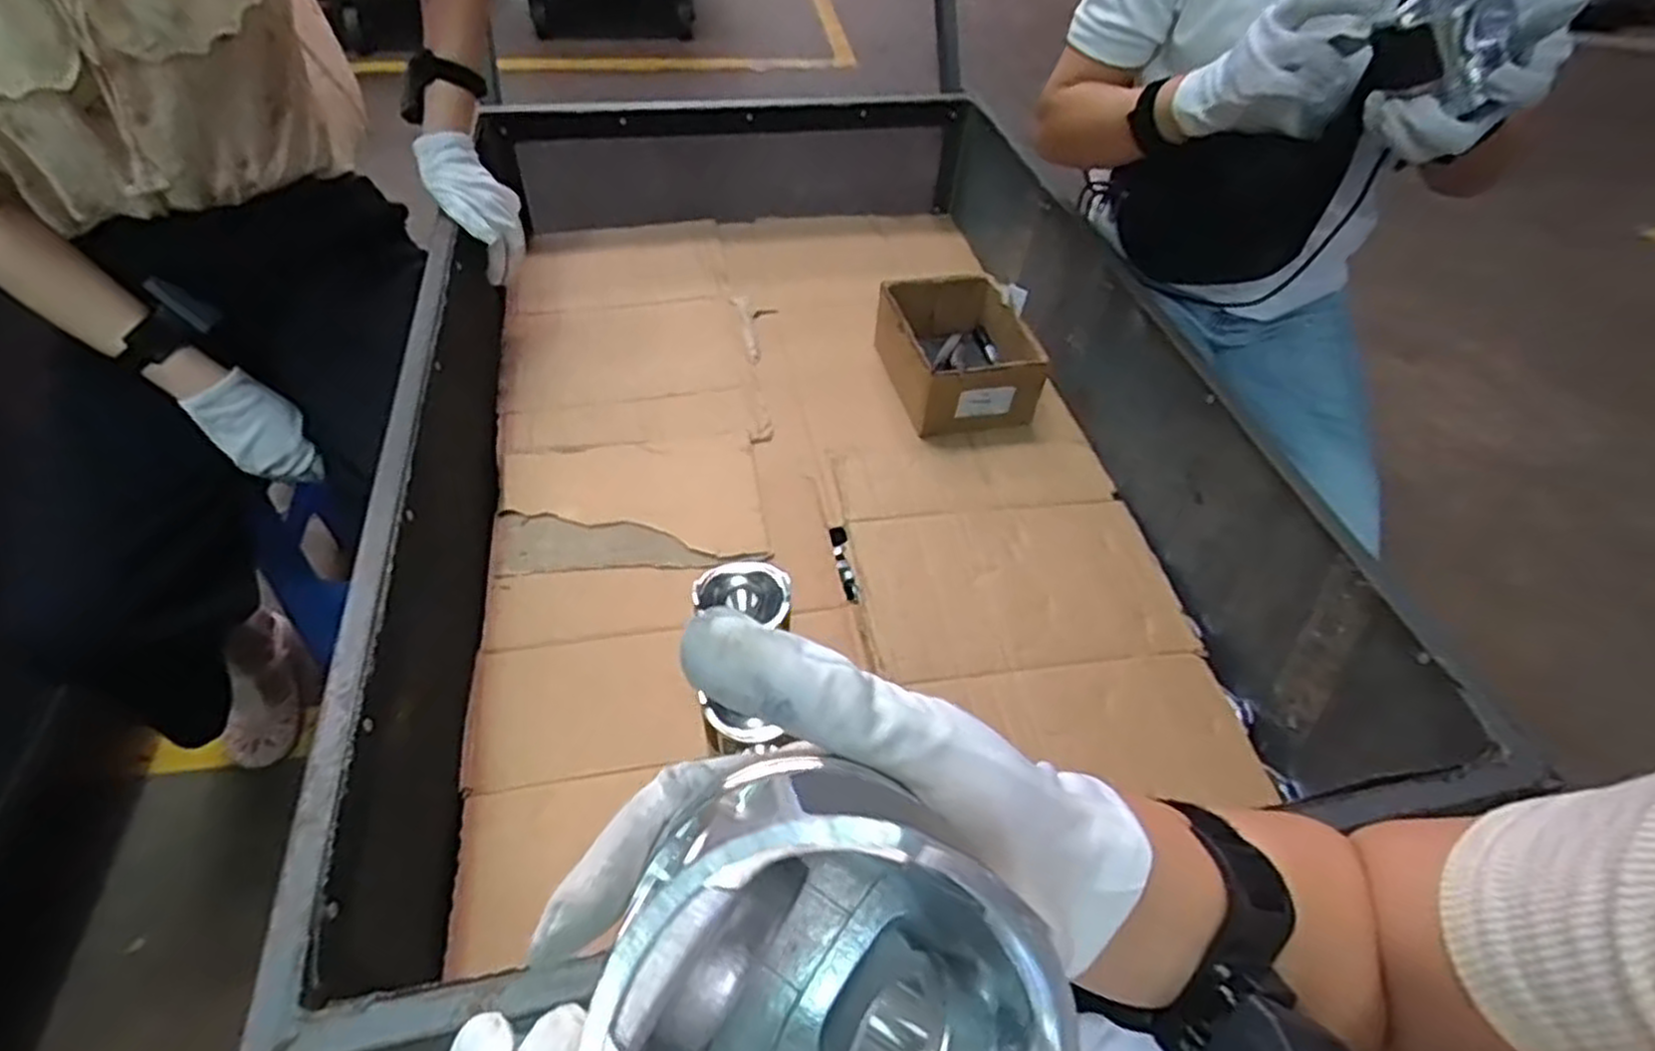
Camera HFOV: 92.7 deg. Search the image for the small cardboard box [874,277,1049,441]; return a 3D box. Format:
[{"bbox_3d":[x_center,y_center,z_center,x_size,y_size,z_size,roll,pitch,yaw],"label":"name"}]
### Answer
[{"bbox_3d":[0.163,-0.226,1.014,0.166,0.099,0.197,-10,49,-12],"label":"small cardboard box"}]

